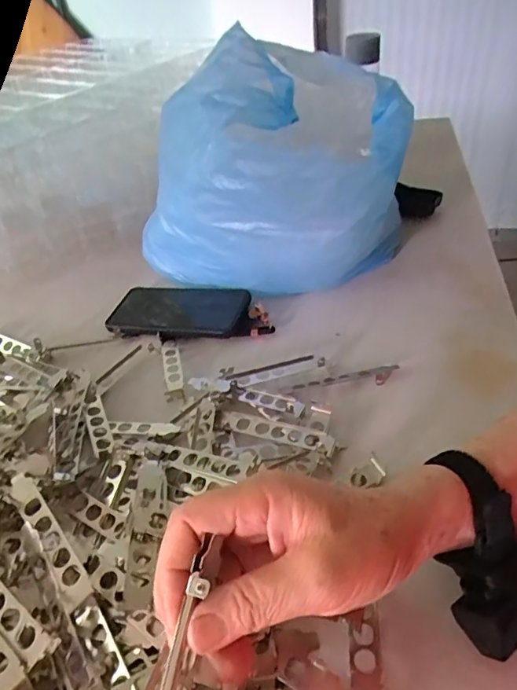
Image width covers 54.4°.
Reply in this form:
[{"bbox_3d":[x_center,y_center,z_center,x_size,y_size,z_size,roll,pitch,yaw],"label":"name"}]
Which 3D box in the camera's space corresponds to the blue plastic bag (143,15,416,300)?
[{"bbox_3d":[0.031,-0.194,0.588,0.271,0.245,0.267,23,49,31],"label":"blue plastic bag"}]

